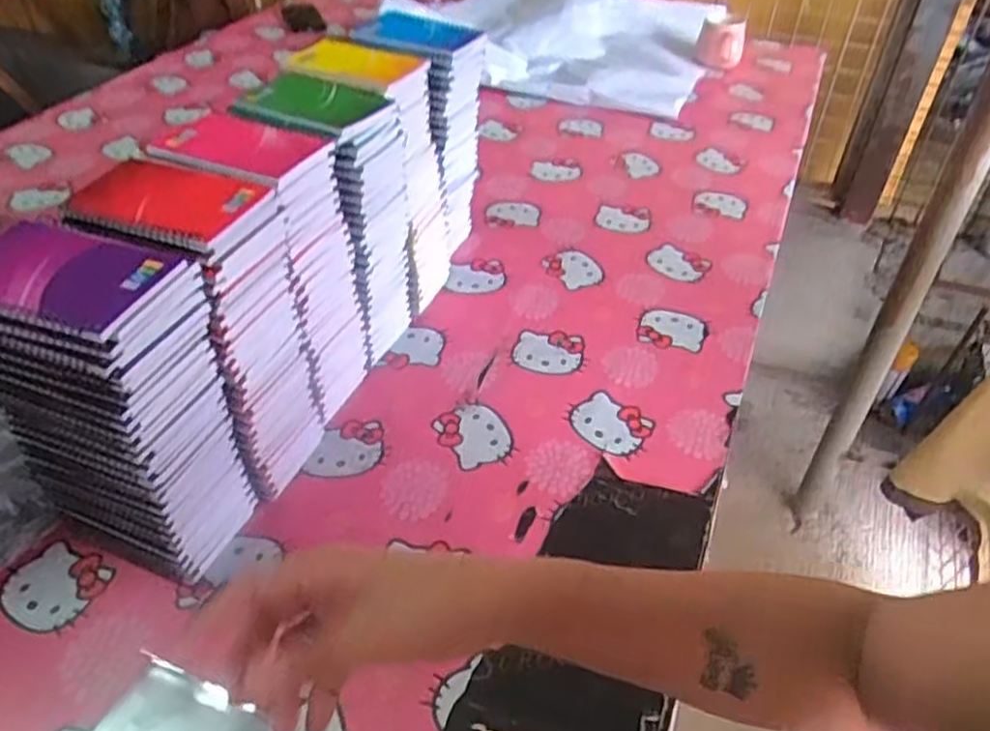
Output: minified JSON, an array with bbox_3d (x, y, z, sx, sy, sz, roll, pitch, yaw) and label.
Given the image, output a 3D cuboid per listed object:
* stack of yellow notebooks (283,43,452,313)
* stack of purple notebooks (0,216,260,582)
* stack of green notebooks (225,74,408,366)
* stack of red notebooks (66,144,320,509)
[{"bbox_3d":[-0.137,-0.195,0.822,0.153,0.275,0.115,15,44,16],"label":"stack of yellow notebooks"},{"bbox_3d":[-0.284,0.038,0.561,0.150,0.280,0.091,12,43,12],"label":"stack of purple notebooks"},{"bbox_3d":[-0.163,-0.137,0.771,0.133,0.277,0.117,21,46,21],"label":"stack of green notebooks"},{"bbox_3d":[-0.240,-0.021,0.630,0.135,0.280,0.105,16,44,16],"label":"stack of red notebooks"}]

